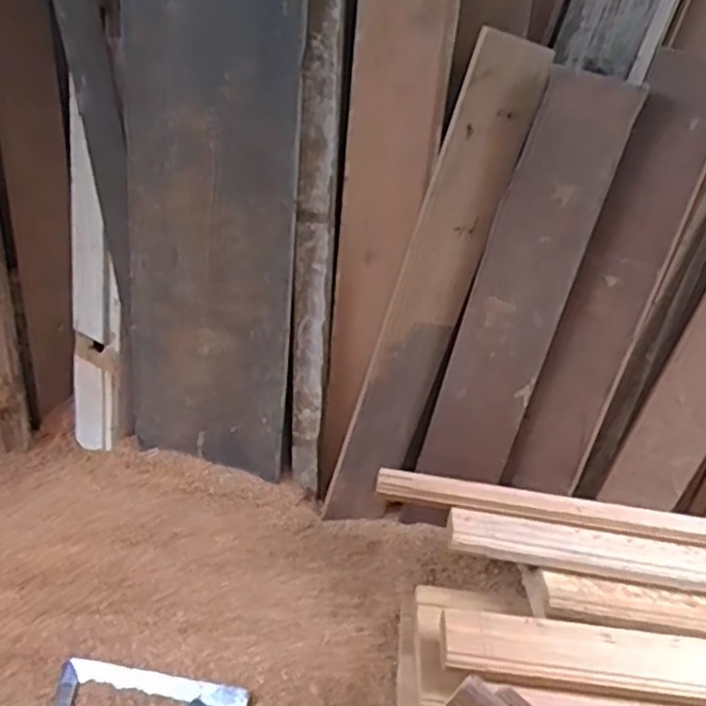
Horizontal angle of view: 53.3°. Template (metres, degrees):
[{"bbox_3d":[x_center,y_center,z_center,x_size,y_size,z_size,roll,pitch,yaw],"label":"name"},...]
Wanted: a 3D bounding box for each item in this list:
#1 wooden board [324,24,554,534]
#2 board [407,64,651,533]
[{"bbox_3d":[0.112,-0.070,1.083,0.105,0.790,0.027,14,22,-10],"label":"wooden board"},{"bbox_3d":[0.232,-0.033,1.068,0.139,0.749,0.021,18,23,8],"label":"board"}]

